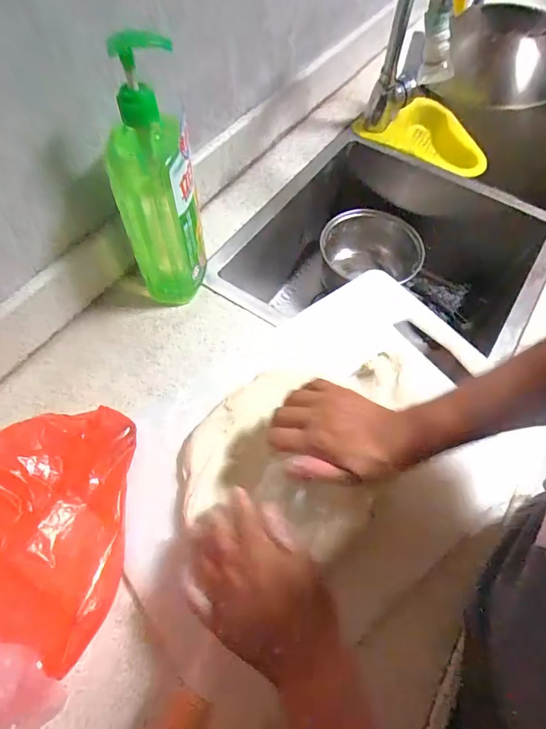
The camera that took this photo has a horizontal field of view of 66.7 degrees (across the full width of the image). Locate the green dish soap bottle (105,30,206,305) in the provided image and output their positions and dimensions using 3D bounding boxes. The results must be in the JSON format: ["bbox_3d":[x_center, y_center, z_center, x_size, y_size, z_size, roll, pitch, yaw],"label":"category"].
[{"bbox_3d":[-0.131,-0.188,0.478,0.091,0.287,0.058,-22,65,-15],"label":"green dish soap bottle"}]

